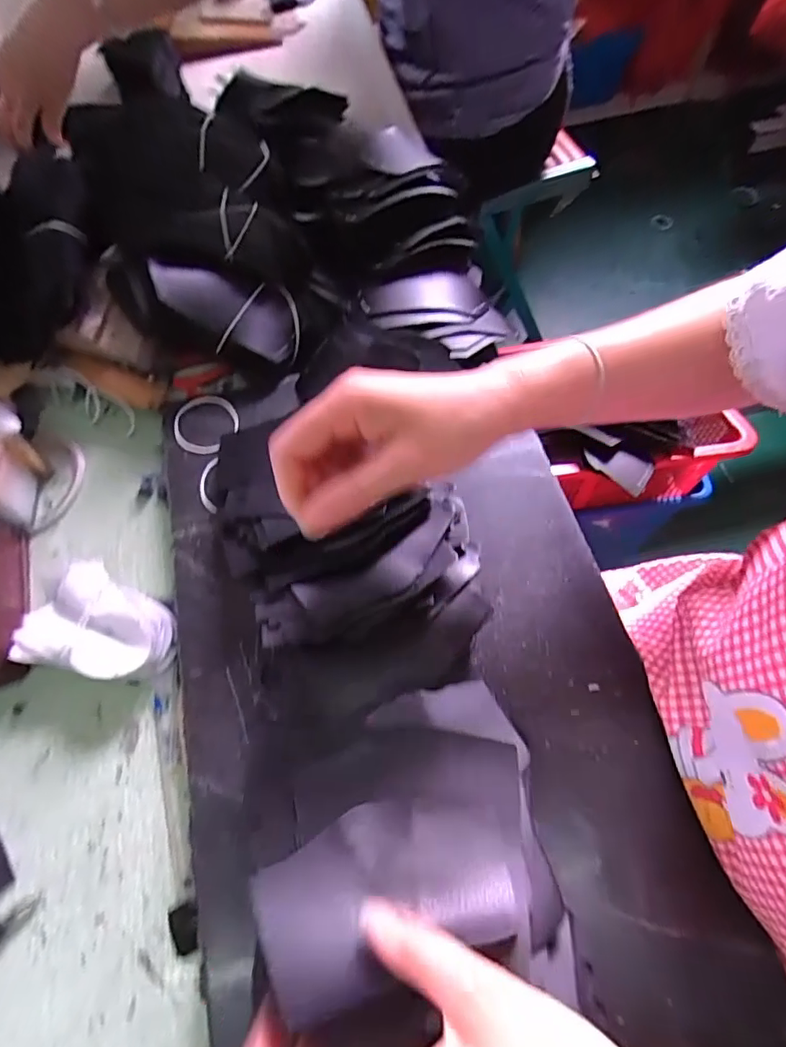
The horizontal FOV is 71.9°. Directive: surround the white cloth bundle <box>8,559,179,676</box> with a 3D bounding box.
[{"bbox_3d":[-0.204,0.071,0.385,0.098,0.033,0.072,10,64,8],"label":"white cloth bundle"}]

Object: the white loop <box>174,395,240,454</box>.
[{"bbox_3d":[-0.156,-0.084,0.454,0.053,0.004,0.060,-21,67,-7],"label":"white loop"}]

